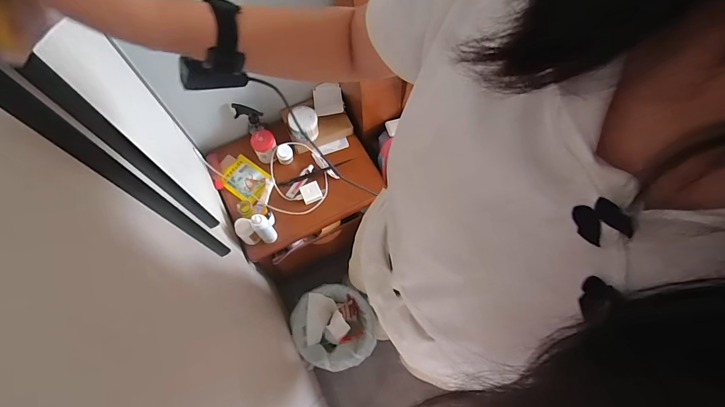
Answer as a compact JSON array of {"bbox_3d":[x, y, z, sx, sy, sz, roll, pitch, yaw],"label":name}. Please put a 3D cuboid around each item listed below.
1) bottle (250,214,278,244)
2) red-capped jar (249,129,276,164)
[{"bbox_3d":[-0.268,0.070,0.967,0.045,0.153,0.040,-36,72,-15],"label":"bottle"},{"bbox_3d":[-0.296,-0.174,1.082,0.070,0.081,0.076,-22,69,-10],"label":"red-capped jar"}]

